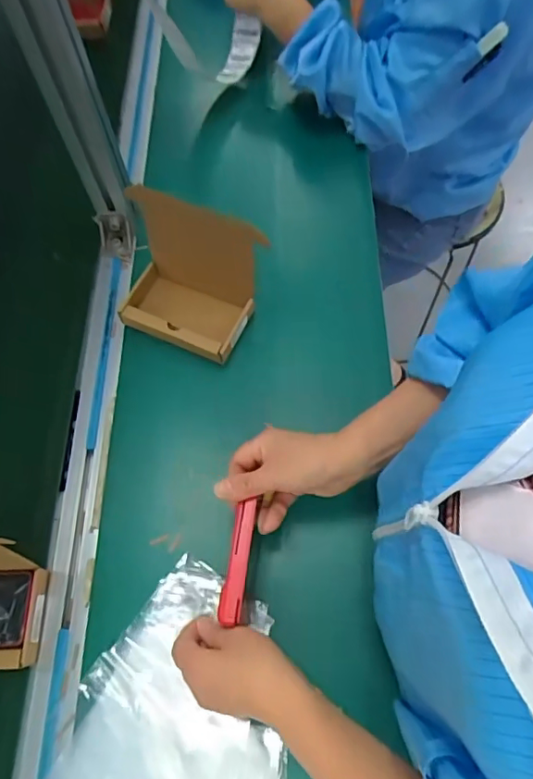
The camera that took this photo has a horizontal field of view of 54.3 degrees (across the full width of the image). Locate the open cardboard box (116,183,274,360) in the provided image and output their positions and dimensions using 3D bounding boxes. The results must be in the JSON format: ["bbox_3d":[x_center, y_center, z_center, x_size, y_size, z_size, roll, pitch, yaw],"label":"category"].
[{"bbox_3d":[-0.089,-0.115,0.549,0.134,0.121,0.093,21,68,11],"label":"open cardboard box"}]

